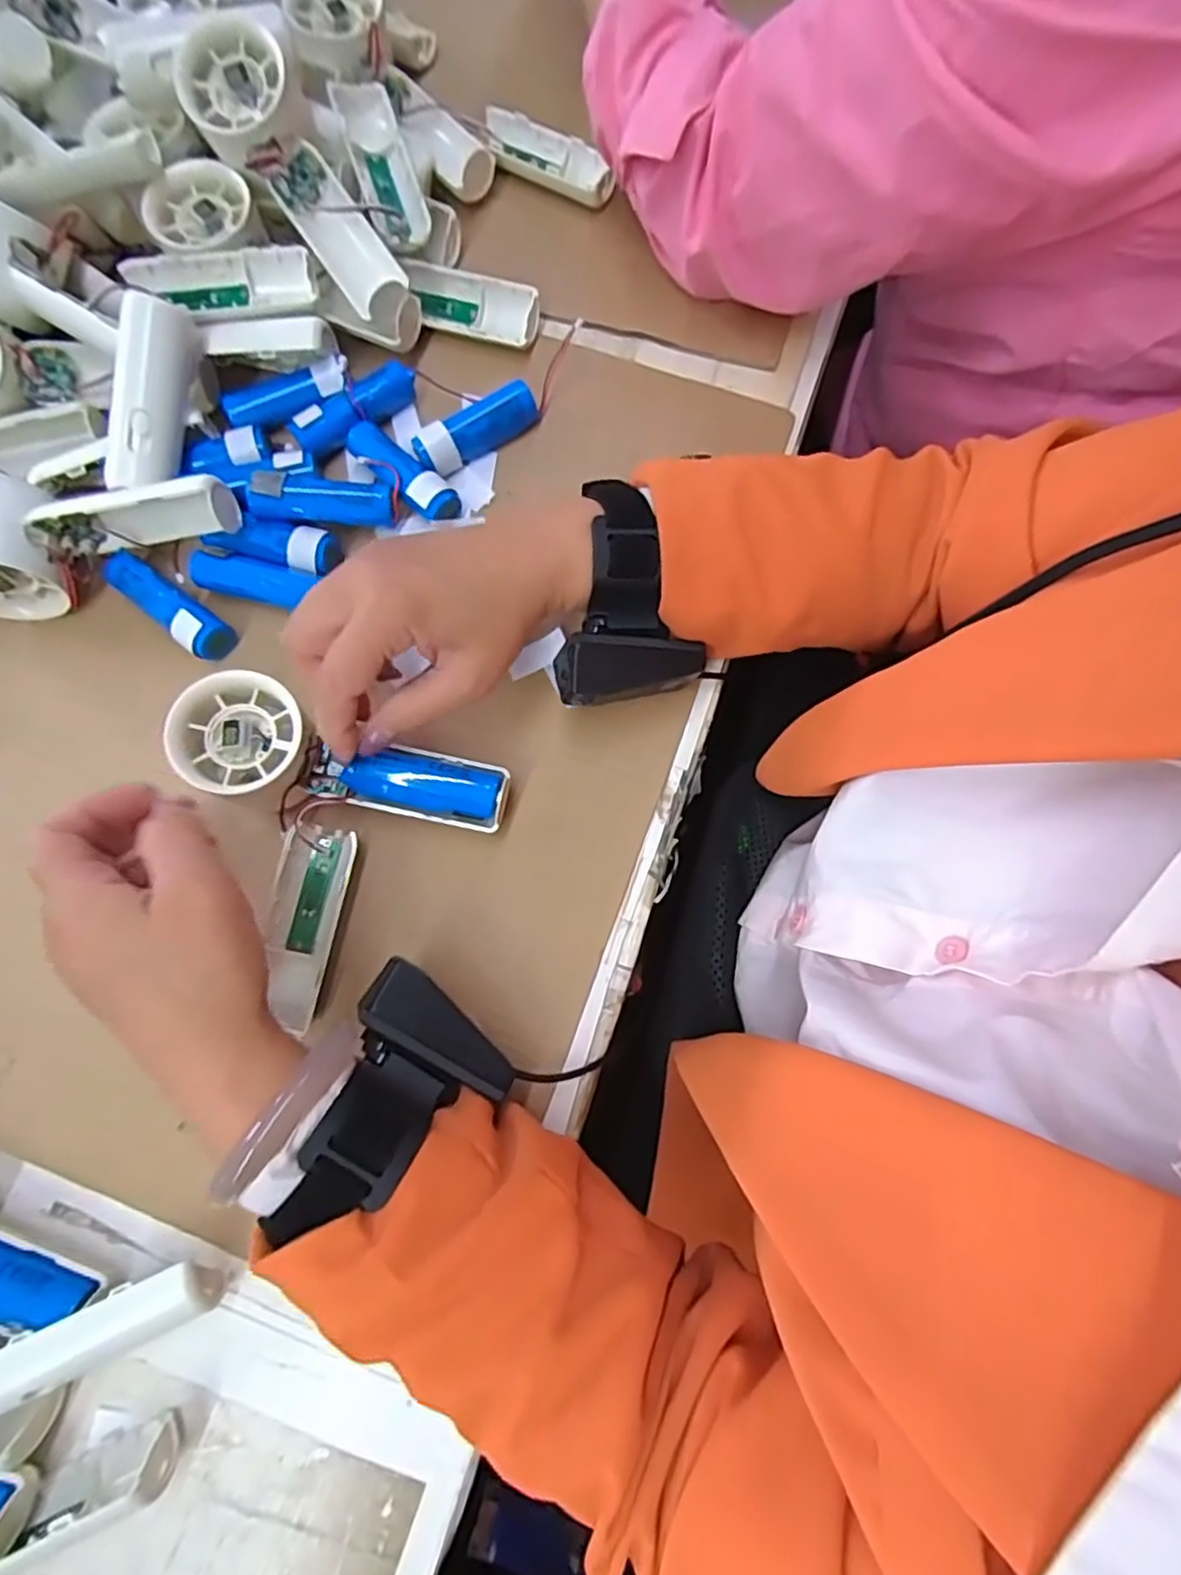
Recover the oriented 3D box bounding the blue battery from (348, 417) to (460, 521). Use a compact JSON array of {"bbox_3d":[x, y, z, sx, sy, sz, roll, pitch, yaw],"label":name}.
[{"bbox_3d":[-0.105,-0.174,0.374,0.074,0.020,0.021,42,81,9],"label":"blue battery"}]

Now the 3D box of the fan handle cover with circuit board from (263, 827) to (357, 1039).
[{"bbox_3d":[-0.138,0.064,0.325,0.033,0.020,0.088,14,78,3],"label":"fan handle cover with circuit board"}]

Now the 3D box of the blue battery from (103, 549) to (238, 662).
[{"bbox_3d":[-0.227,-0.098,0.360,0.079,0.025,0.022,35,80,8],"label":"blue battery"}]

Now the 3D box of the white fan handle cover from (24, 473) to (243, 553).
[{"bbox_3d":[-0.229,-0.140,0.341,0.095,0.036,0.020,-3,77,0],"label":"white fan handle cover"}]

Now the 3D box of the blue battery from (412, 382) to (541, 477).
[{"bbox_3d":[-0.065,-0.201,0.380,0.072,0.024,0.022,-36,79,-7],"label":"blue battery"}]

